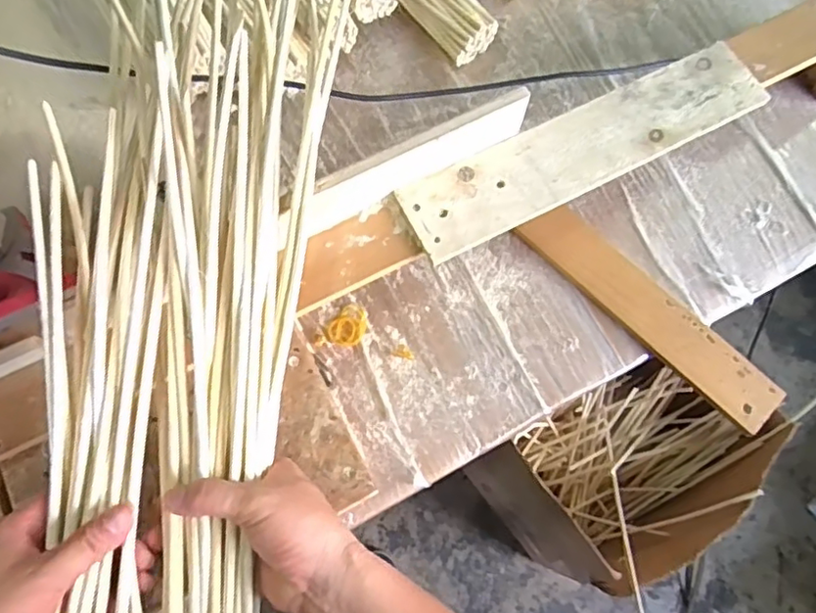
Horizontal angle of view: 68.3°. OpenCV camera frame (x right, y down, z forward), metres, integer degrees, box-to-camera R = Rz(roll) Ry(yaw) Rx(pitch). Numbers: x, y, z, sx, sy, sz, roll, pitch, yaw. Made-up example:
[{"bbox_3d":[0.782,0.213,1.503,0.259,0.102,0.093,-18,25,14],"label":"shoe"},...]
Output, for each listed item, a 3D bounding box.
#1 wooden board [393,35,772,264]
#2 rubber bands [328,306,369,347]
[{"bbox_3d":[0.165,-0.150,0.557,0.357,0.010,0.080,-26,75,-10],"label":"wooden board"},{"bbox_3d":[-0.063,0.021,0.645,0.036,0.004,0.046,38,75,10],"label":"rubber bands"}]

